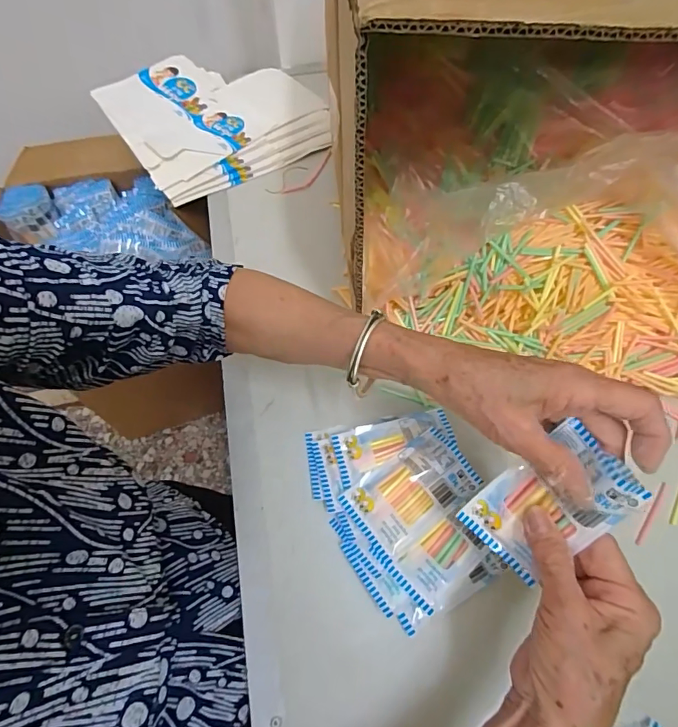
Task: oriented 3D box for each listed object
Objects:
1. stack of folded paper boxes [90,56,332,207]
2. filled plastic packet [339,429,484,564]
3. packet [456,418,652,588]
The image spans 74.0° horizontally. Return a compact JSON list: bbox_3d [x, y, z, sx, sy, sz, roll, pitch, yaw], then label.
[{"bbox_3d":[-0.172,-0.363,0.651,0.272,0.033,0.279,-32,64,-15],"label":"stack of folded paper boxes"},{"bbox_3d":[0.058,0.105,0.368,0.101,0.009,0.061,-34,64,-12],"label":"filled plastic packet"},{"bbox_3d":[0.129,0.090,0.283,0.015,0.104,0.061,-9,49,-48],"label":"packet"}]

